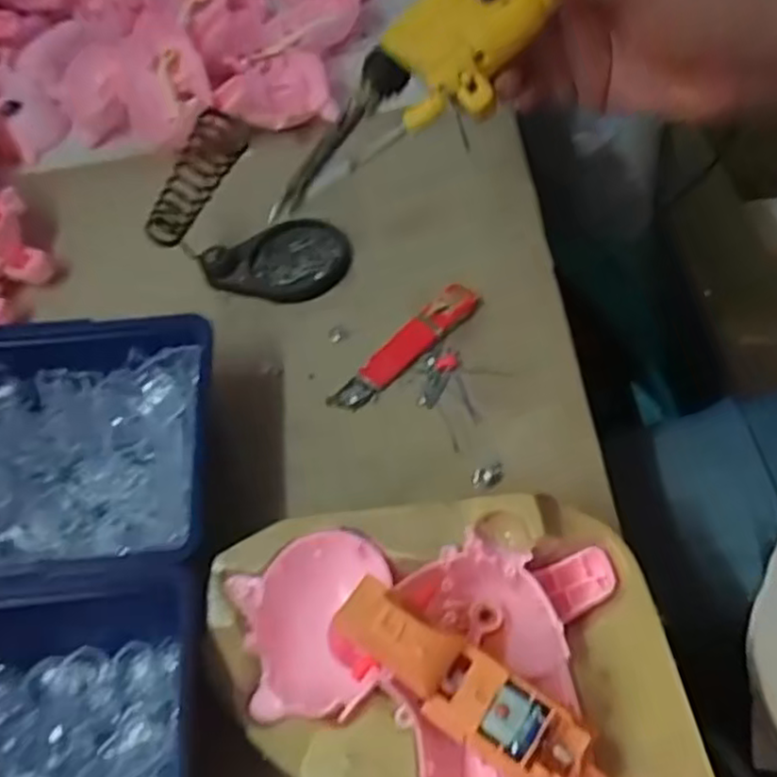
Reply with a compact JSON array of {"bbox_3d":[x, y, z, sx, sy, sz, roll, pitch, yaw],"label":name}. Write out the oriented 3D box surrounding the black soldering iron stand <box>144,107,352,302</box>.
[{"bbox_3d":[-0.089,-0.108,0.431,0.111,0.108,0.060,-4,56,8],"label":"black soldering iron stand"}]

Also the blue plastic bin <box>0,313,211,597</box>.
[{"bbox_3d":[-0.168,0.033,0.363,0.159,0.052,0.132,-11,55,3],"label":"blue plastic bin"}]

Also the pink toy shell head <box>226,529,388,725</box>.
[{"bbox_3d":[-0.029,0.101,0.301,0.065,0.028,0.070,-17,55,-1],"label":"pink toy shell head"}]

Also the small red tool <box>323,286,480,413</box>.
[{"bbox_3d":[0.009,-0.024,0.415,0.104,0.008,0.022,-42,61,-10],"label":"small red tool"}]

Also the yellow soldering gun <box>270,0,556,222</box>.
[{"bbox_3d":[0.046,-0.146,0.272,0.238,0.032,0.040,-35,54,12],"label":"yellow soldering gun"}]

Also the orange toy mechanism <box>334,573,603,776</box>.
[{"bbox_3d":[0.027,0.102,0.239,0.101,0.027,0.027,34,61,11],"label":"orange toy mechanism"}]

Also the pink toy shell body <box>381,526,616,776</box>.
[{"bbox_3d":[0.051,0.118,0.269,0.093,0.030,0.117,-10,55,3],"label":"pink toy shell body"}]

